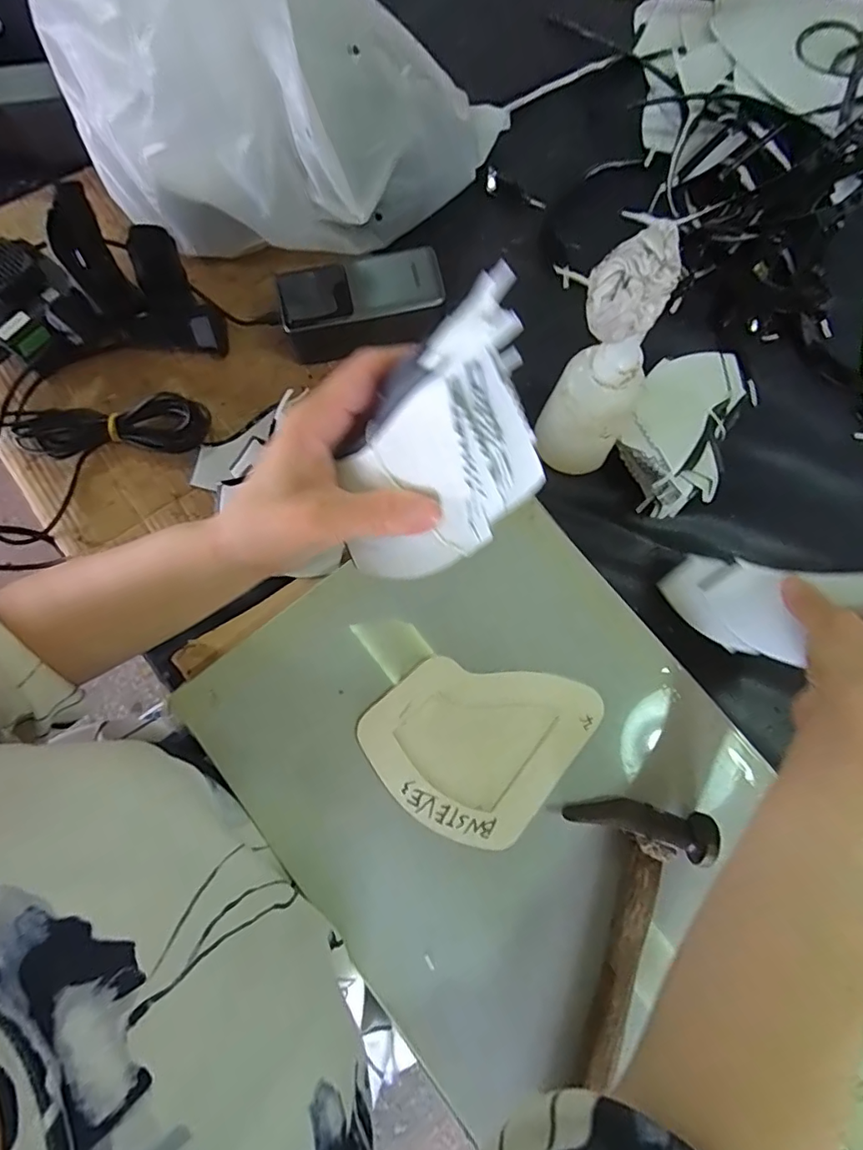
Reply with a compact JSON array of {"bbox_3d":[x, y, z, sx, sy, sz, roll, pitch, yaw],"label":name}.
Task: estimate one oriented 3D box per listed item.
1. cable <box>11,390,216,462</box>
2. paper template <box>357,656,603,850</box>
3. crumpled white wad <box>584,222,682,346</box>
[{"bbox_3d":[-0.254,-0.118,0.421,0.146,0.027,0.038,-5,79,-1],"label":"cable"},{"bbox_3d":[0.031,0.104,0.351,0.121,0.006,0.128,38,80,7],"label":"paper template"},{"bbox_3d":[0.105,-0.151,0.273,0.039,0.039,0.039,0,79,0],"label":"crumpled white wad"}]

